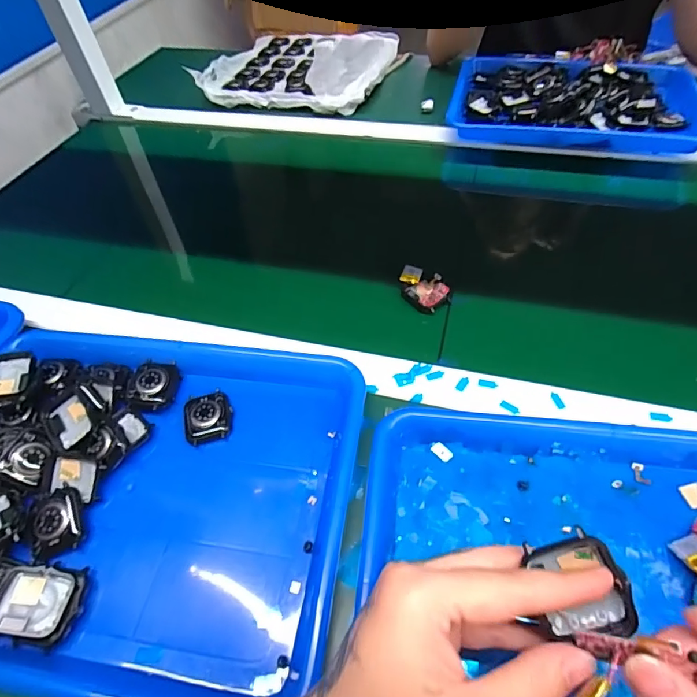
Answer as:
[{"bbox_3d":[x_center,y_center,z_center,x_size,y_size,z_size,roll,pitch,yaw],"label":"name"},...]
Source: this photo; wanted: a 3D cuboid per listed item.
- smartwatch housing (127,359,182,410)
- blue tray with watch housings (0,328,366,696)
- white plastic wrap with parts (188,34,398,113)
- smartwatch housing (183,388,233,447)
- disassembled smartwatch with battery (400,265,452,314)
[{"bbox_3d":[-0.167,0.030,0.387,0.038,0.015,0.041,5,53,8],"label":"smartwatch housing"},{"bbox_3d":[-0.164,0.098,0.336,0.330,0.033,0.258,5,53,8],"label":"blue tray with watch housings"},{"bbox_3d":[-0.077,-0.506,0.796,0.287,0.033,0.297,11,55,13],"label":"white plastic wrap with parts"},{"bbox_3d":[-0.115,0.055,0.370,0.038,0.008,0.043,-16,53,-7],"label":"smartwatch housing"},{"bbox_3d":[0.076,-0.058,0.455,0.055,0.007,0.043,23,74,17],"label":"disassembled smartwatch with battery"}]

